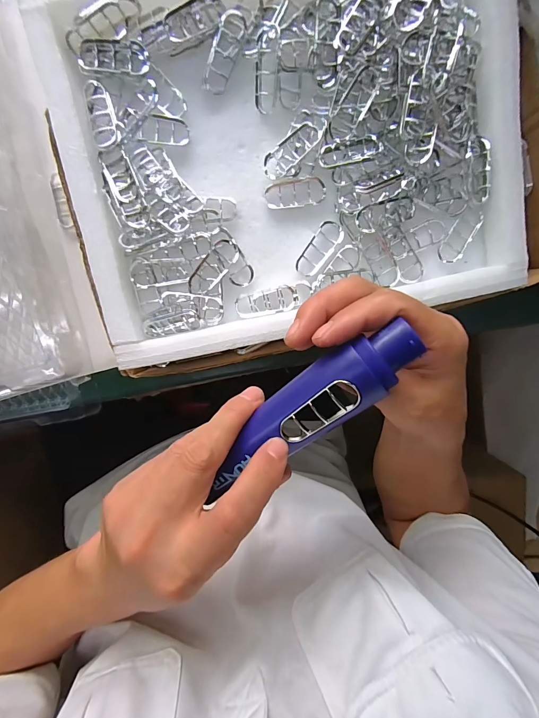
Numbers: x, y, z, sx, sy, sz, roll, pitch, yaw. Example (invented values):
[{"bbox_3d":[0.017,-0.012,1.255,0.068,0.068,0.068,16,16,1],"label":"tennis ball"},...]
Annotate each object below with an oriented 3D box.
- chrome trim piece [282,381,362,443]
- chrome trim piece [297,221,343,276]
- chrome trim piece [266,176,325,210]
[{"bbox_3d":[0.027,0.030,0.183,0.049,0.004,0.017,-38,97,18],"label":"chrome trim piece"},{"bbox_3d":[0.043,-0.094,0.286,0.022,0.007,0.051,34,96,-4],"label":"chrome trim piece"},{"bbox_3d":[0.022,-0.139,0.280,0.050,0.004,0.022,-9,97,1],"label":"chrome trim piece"}]

